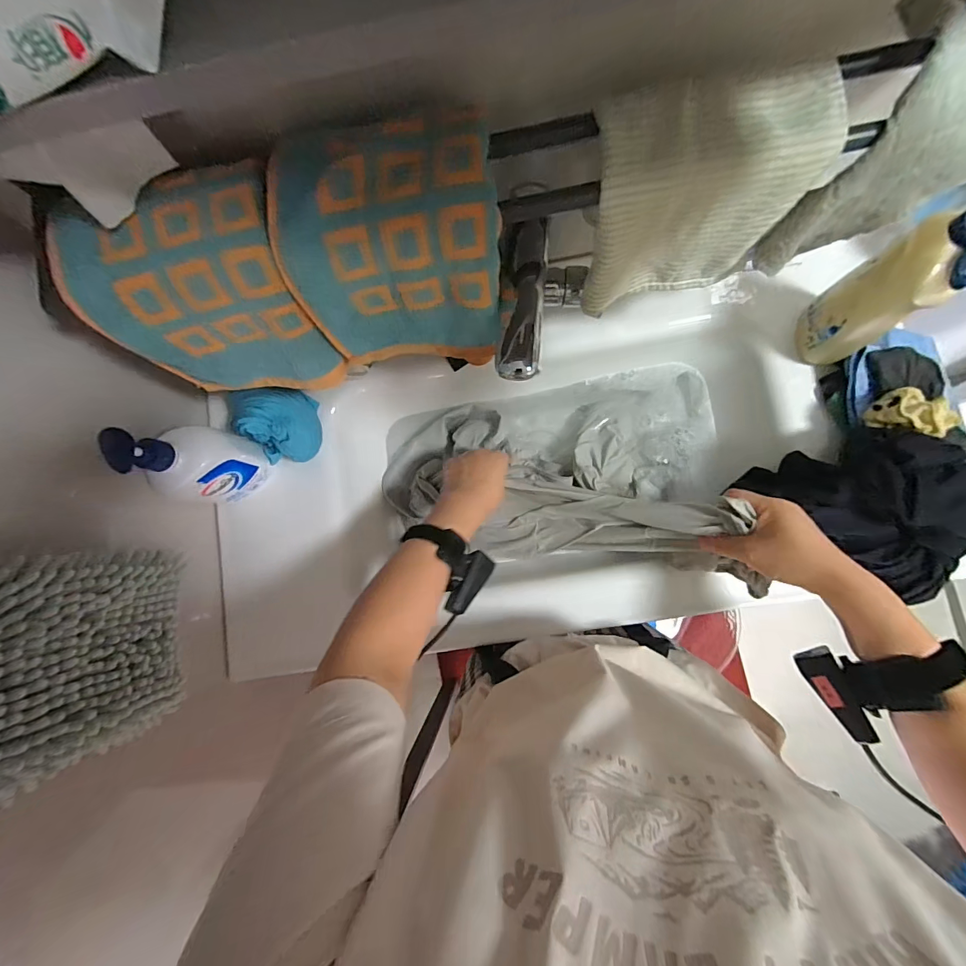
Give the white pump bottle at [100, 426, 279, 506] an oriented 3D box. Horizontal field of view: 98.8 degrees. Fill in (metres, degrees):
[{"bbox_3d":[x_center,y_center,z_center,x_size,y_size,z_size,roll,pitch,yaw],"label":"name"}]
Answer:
[{"bbox_3d":[-0.317,-0.024,0.459,0.051,0.178,0.079,42,89,7],"label":"white pump bottle"}]

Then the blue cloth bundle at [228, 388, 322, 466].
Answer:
[{"bbox_3d":[-0.262,-0.071,0.534,0.086,0.064,0.091,-8,84,3],"label":"blue cloth bundle"}]

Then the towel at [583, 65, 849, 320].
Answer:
[{"bbox_3d":[0.166,-0.235,0.347,0.161,0.138,0.083,-13,84,3],"label":"towel"}]

